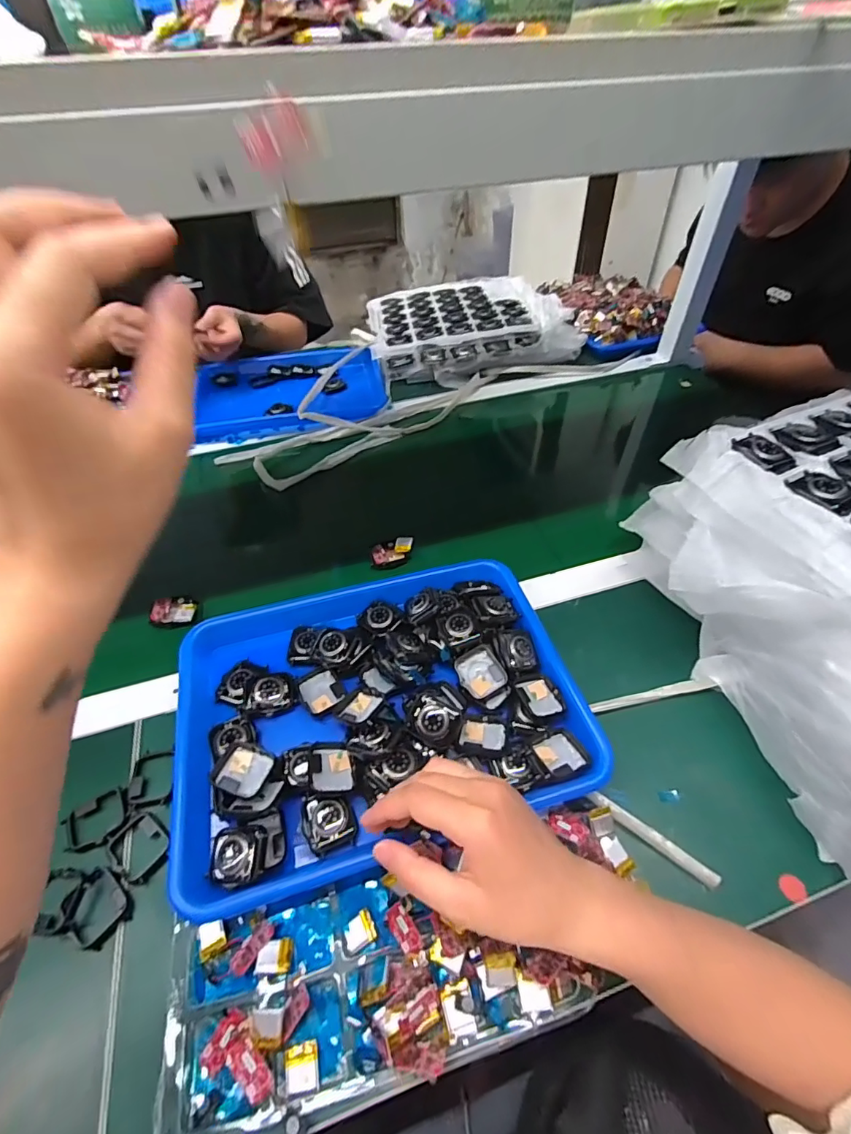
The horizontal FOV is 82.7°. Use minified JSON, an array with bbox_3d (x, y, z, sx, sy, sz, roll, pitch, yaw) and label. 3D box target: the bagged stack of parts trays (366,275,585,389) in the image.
[{"bbox_3d":[0.077,-0.437,0.881,0.350,0.086,0.286,-7,47,-5],"label":"bagged stack of parts trays"}]

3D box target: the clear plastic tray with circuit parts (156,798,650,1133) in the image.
[{"bbox_3d":[-0.003,0.249,0.312,0.313,0.033,0.120,-12,47,-9],"label":"clear plastic tray with circuit parts"}]

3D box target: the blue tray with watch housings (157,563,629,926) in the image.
[{"bbox_3d":[-0.043,0.109,0.423,0.323,0.043,0.252,-12,48,-10],"label":"blue tray with watch housings"}]

